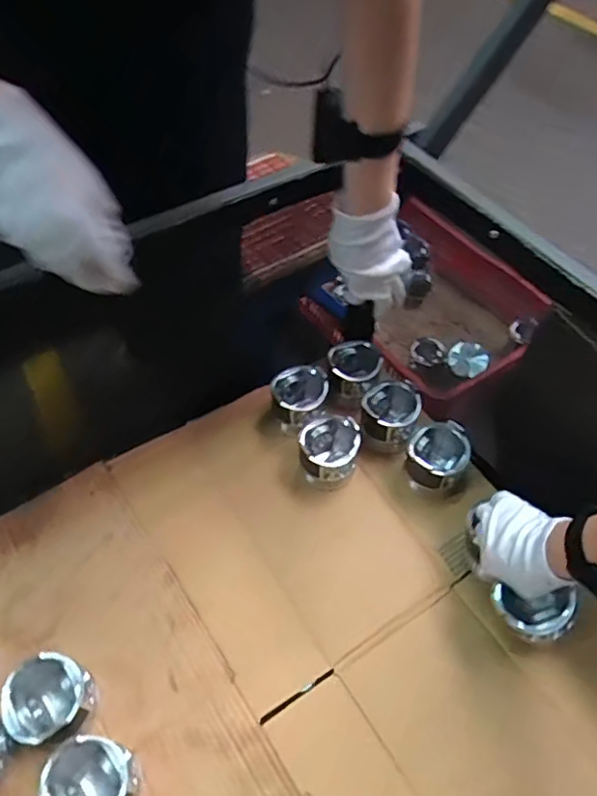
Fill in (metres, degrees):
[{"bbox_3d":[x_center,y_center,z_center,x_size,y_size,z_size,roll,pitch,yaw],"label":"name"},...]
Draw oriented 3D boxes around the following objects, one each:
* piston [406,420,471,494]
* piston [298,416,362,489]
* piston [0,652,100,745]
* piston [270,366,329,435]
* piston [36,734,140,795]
[{"bbox_3d":[0.190,0.085,0.785,0.082,0.073,0.088,26,59,16],"label":"piston"},{"bbox_3d":[0.045,0.076,0.798,0.082,0.066,0.077,1,53,-1],"label":"piston"},{"bbox_3d":[-0.265,0.332,0.620,0.082,0.090,0.081,21,55,13],"label":"piston"},{"bbox_3d":[0.006,0.002,0.847,0.086,0.057,0.080,-22,59,-15],"label":"piston"},{"bbox_3d":[-0.208,0.394,0.580,0.087,0.077,0.078,-19,57,-11],"label":"piston"}]

